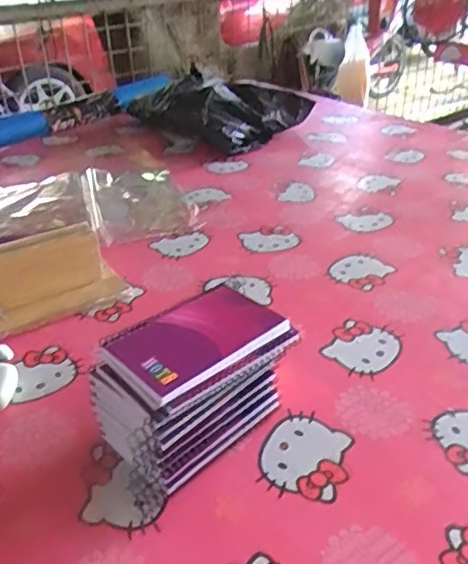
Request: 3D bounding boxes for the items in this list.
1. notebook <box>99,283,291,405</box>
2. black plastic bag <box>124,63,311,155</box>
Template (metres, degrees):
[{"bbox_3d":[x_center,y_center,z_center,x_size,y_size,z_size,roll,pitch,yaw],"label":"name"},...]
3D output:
[{"bbox_3d":[-0.031,0.043,0.471,0.134,0.011,0.085,-26,40,-34],"label":"notebook"},{"bbox_3d":[-0.052,-0.366,1.221,0.356,0.094,0.225,23,40,33],"label":"black plastic bag"}]

